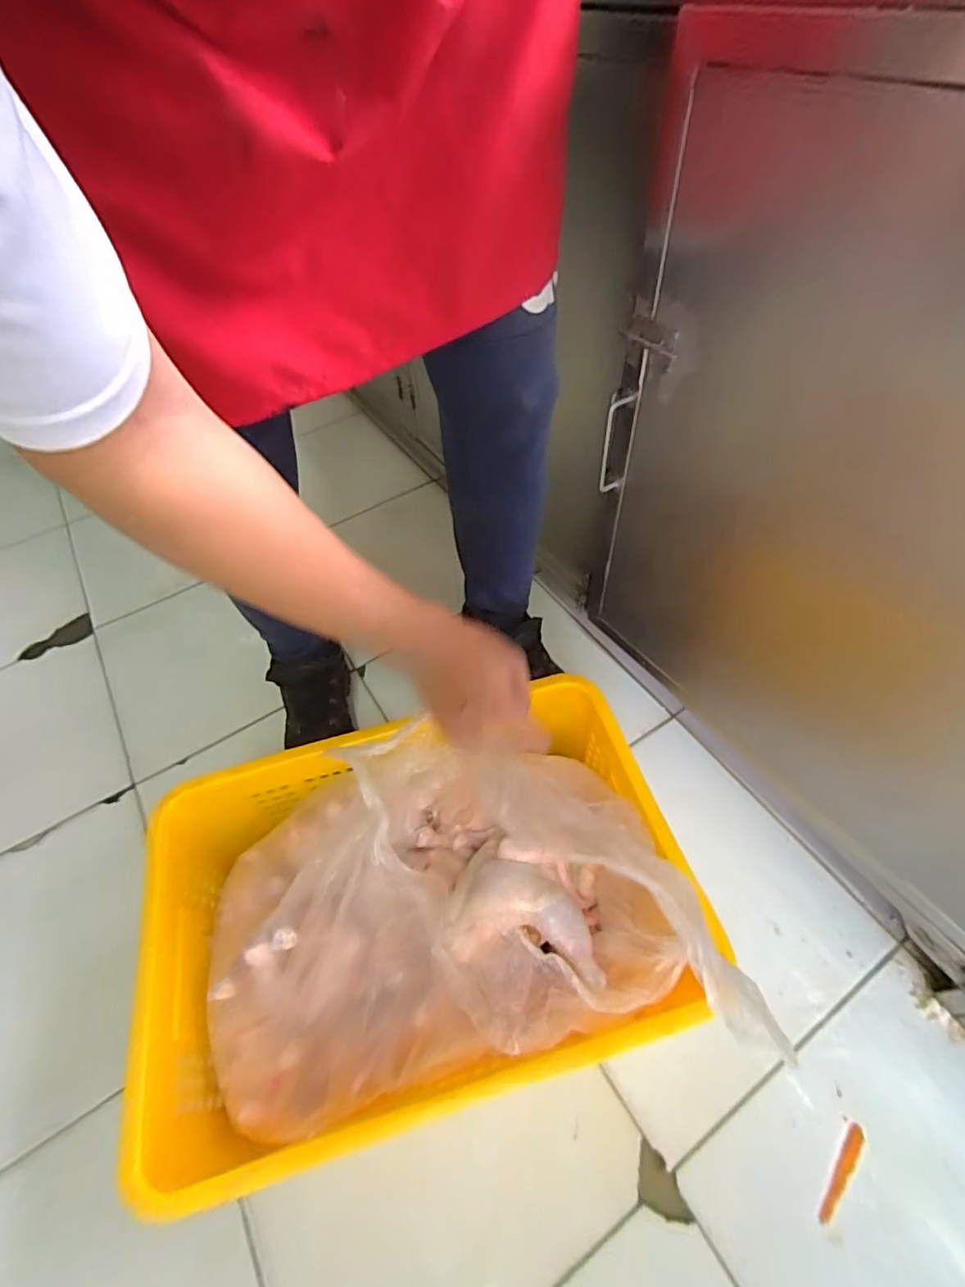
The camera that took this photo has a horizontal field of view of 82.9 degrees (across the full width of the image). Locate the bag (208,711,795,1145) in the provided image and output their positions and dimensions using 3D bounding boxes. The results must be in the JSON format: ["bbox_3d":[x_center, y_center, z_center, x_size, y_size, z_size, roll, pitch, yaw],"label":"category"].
[{"bbox_3d":[-0.049,0.242,0.525,0.447,0.195,0.303,-7,52,-1],"label":"bag"}]

